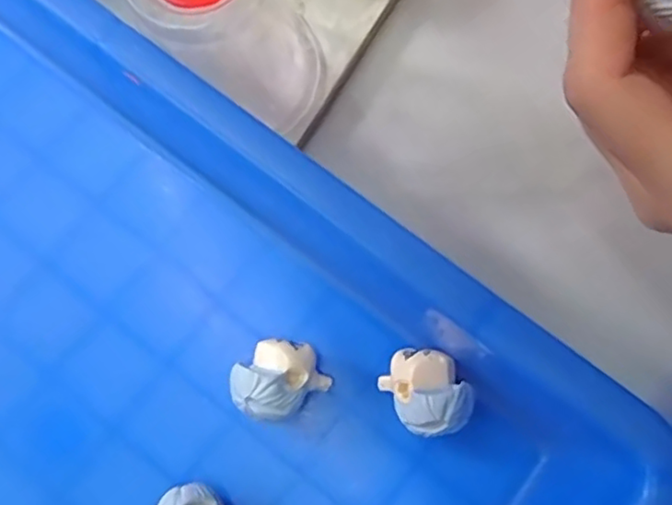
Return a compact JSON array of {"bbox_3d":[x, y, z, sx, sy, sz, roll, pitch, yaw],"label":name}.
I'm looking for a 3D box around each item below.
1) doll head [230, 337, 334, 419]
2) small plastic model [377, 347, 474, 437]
[{"bbox_3d":[-0.018,0.039,0.198,0.027,0.025,0.022,-26,80,-6],"label":"doll head"},{"bbox_3d":[0.027,0.042,0.194,0.022,0.026,0.026,-29,80,-6],"label":"small plastic model"}]

